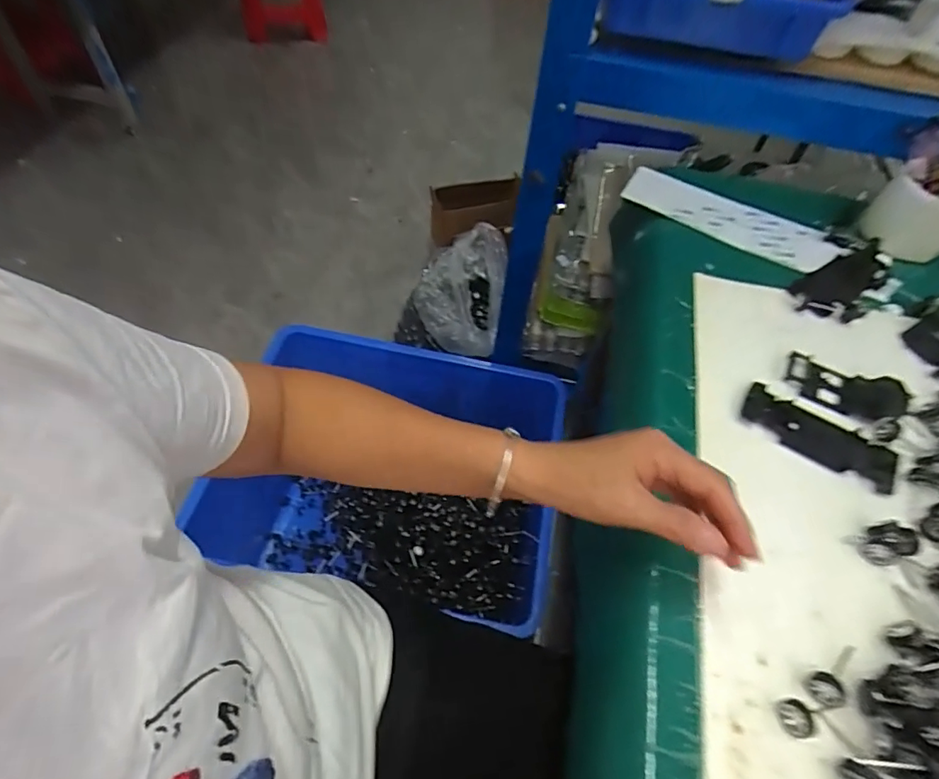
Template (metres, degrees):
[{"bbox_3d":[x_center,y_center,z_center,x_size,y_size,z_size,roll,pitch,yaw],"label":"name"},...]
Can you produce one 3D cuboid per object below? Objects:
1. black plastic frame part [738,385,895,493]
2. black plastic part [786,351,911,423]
[{"bbox_3d":[0.291,0.037,0.423,0.121,0.008,0.045,33,60,17],"label":"black plastic frame part"},{"bbox_3d":[0.333,-0.002,0.449,0.094,0.010,0.048,22,57,11],"label":"black plastic part"}]

